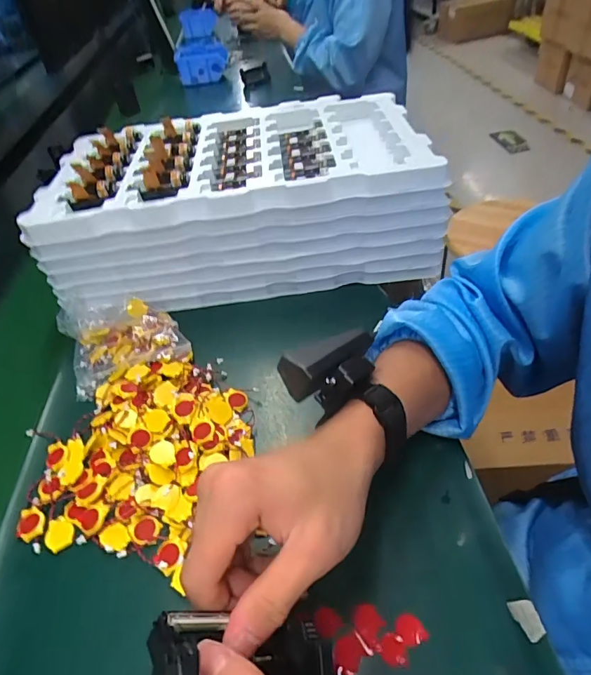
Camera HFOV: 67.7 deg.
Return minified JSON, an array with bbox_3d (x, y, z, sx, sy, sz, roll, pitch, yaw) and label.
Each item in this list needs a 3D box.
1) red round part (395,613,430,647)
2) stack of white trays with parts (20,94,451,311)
[{"bbox_3d":[0.069,0.175,0.264,0.015,0.004,0.018,-31,48,-19],"label":"red round part"},{"bbox_3d":[-0.063,-0.169,0.541,0.423,0.127,0.228,-7,44,4],"label":"stack of white trays with parts"}]

